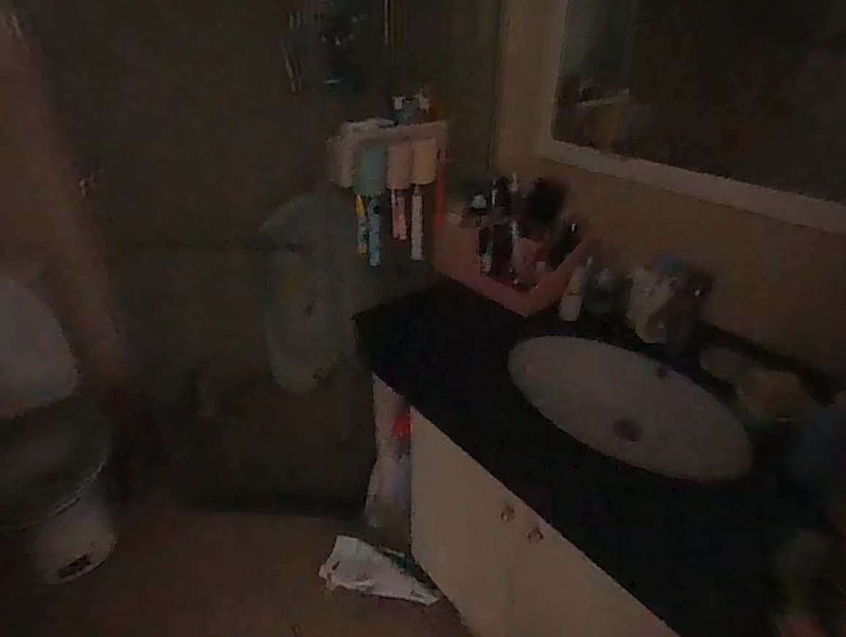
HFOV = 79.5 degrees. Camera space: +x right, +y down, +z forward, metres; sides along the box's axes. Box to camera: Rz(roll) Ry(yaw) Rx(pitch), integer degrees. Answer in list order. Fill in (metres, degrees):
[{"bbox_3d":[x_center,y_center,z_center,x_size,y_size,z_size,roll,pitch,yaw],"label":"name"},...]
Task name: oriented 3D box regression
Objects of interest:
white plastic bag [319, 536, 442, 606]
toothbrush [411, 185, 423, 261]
[{"bbox_3d":[-0.115,0.685,1.362,0.311,0.122,0.111,4,32,3],"label":"white plastic bag"},{"bbox_3d":[-0.014,-0.228,1.227,0.025,0.185,0.025,7,32,7],"label":"toothbrush"}]

